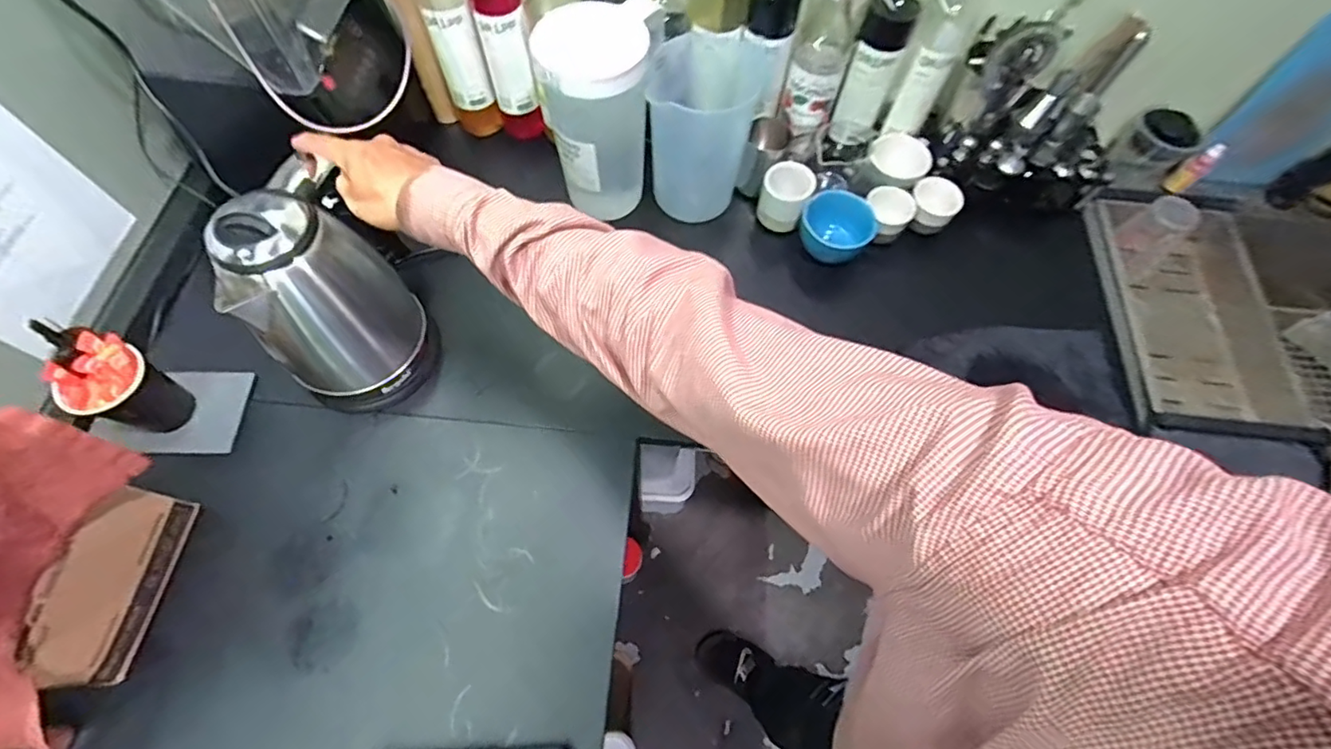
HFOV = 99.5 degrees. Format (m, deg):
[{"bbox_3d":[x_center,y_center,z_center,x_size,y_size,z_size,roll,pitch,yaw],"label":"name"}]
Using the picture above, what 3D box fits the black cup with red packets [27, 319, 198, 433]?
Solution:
[{"bbox_3d":[-0.563,0.009,0.576,0.071,0.132,0.074,1,65,-2],"label":"black cup with red packets"}]

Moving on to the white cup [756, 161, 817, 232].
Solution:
[{"bbox_3d":[0.159,-0.236,0.760,0.068,0.077,0.057,25,66,9],"label":"white cup"}]

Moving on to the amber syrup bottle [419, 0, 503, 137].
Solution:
[{"bbox_3d":[-0.273,-0.431,0.735,0.056,0.268,0.061,-23,68,-13],"label":"amber syrup bottle"}]

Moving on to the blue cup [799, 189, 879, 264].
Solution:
[{"bbox_3d":[0.226,-0.195,0.745,0.091,0.052,0.079,37,69,14],"label":"blue cup"}]

